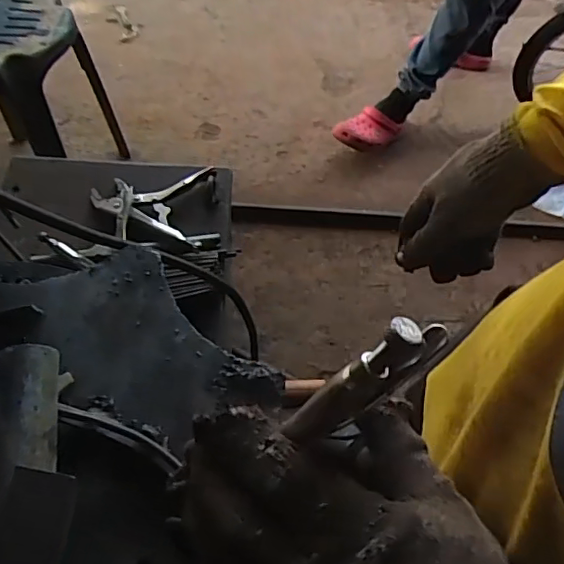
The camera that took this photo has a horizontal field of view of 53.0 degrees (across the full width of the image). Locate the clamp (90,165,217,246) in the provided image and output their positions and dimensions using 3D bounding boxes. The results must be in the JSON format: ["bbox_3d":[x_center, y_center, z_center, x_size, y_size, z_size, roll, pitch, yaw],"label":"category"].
[{"bbox_3d":[-0.185,-0.115,0.783,0.160,0.016,0.127,5,63,-1],"label":"clamp"}]

